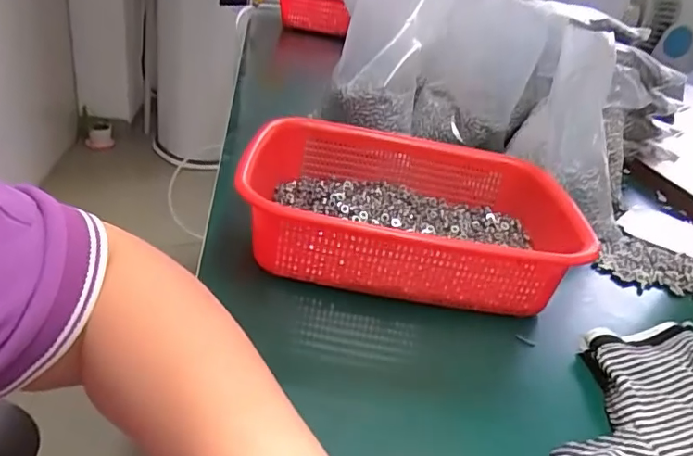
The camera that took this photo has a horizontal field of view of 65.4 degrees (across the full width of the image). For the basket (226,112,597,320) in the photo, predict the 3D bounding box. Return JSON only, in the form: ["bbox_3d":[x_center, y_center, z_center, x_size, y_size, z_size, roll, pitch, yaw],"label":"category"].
[{"bbox_3d":[0.051,-0.012,0.489,0.286,0.082,0.216,10,29,1],"label":"basket"}]

